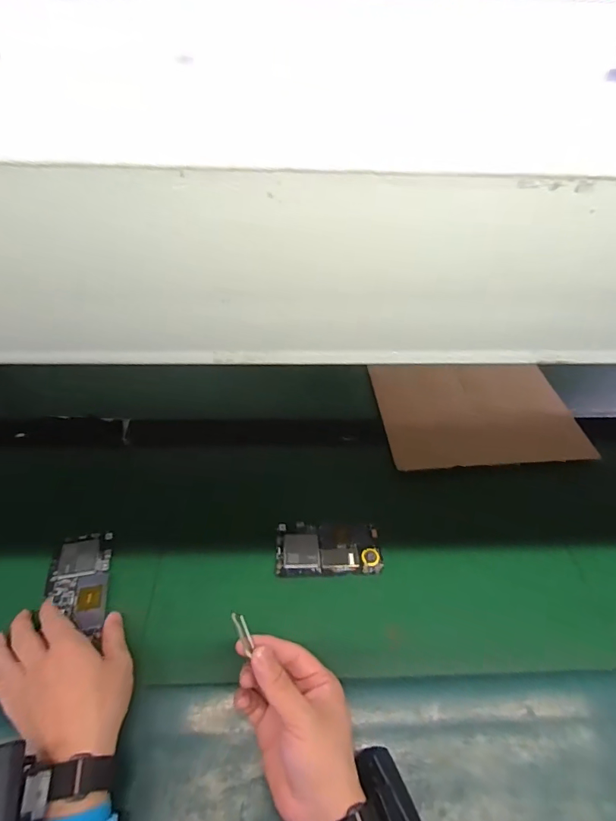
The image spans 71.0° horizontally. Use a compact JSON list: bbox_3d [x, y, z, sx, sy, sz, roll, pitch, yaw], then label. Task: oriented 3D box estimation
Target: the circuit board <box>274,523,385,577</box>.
[{"bbox_3d":[0.024,0.165,0.524,0.124,0.008,0.066,-1,47,-3],"label":"circuit board"}]

